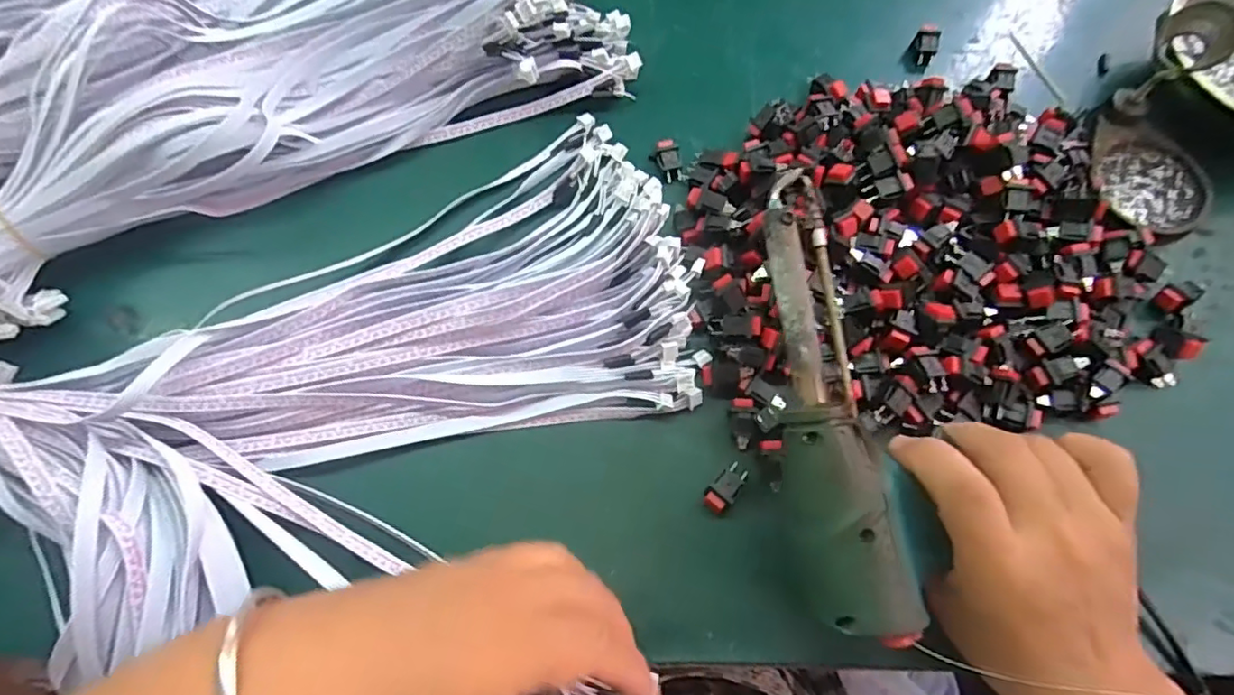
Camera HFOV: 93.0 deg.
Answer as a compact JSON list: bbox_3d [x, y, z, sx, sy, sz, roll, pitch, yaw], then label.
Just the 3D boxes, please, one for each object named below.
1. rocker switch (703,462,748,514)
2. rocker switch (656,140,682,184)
[{"bbox_3d":[0.054,0.070,0.290,0.013,0.010,0.026,42,77,14],"label":"rocker switch"},{"bbox_3d":[0.032,-0.112,0.354,0.014,0.013,0.022,-6,71,0],"label":"rocker switch"}]

